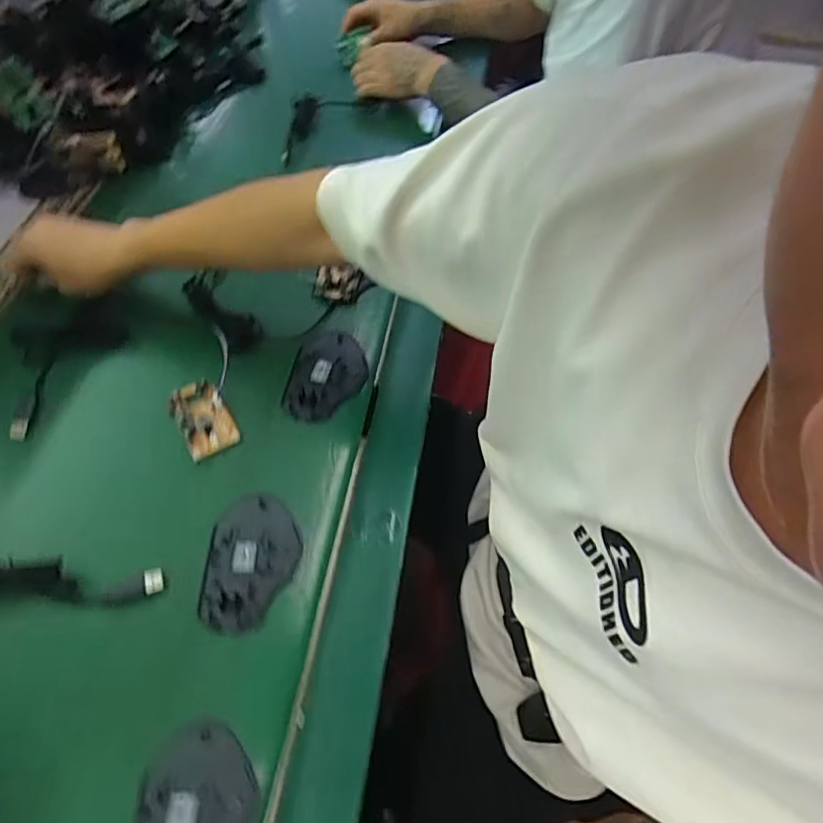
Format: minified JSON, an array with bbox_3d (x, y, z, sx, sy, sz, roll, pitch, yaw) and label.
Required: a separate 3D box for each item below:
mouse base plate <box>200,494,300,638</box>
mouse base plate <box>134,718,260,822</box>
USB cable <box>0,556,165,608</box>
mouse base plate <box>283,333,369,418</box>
[{"bbox_3d":[-0.130,0.119,0.454,0.071,0.009,0.109,15,58,6],"label":"mouse base plate"},{"bbox_3d":[-0.140,0.263,0.363,0.073,0.010,0.110,0,57,-4],"label":"mouse base plate"},{"bbox_3d":[-0.282,0.129,0.433,0.170,0.021,0.035,2,57,-3],"label":"USB cable"},{"bbox_3d":[-0.082,-0.039,0.557,0.069,0.015,0.104,10,57,3],"label":"mouse base plate"}]

